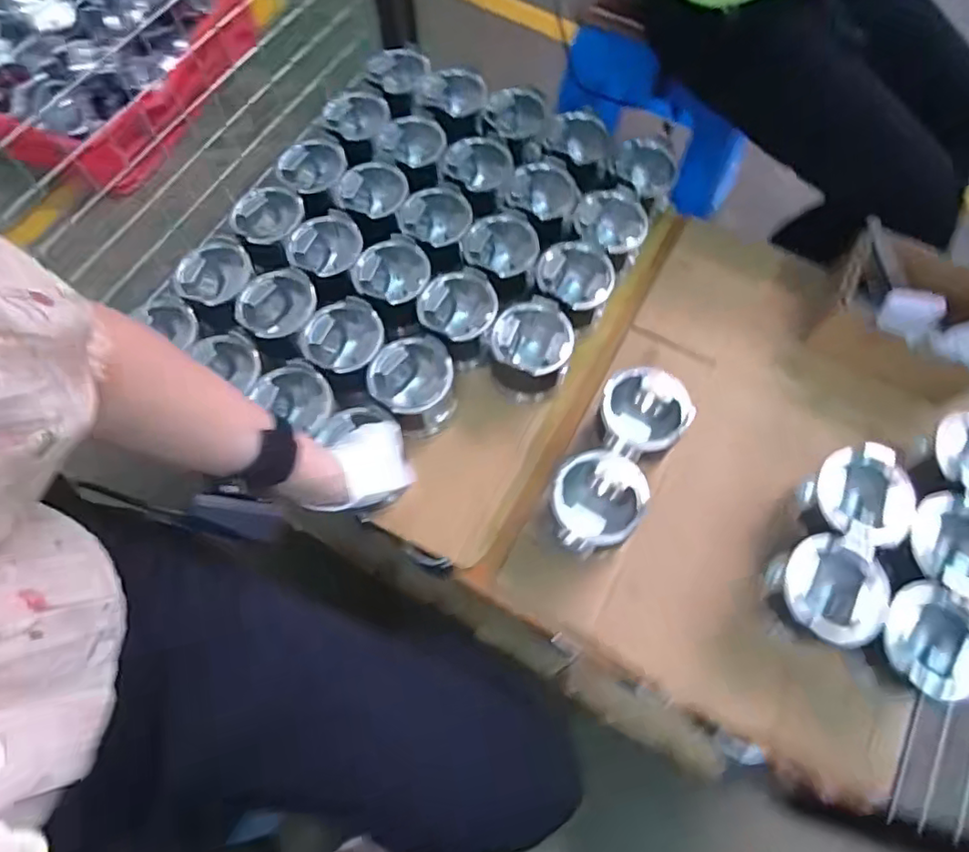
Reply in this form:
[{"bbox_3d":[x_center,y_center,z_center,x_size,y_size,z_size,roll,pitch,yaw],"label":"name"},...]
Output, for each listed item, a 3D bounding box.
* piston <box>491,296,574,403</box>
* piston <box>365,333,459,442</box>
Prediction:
[{"bbox_3d":[0.058,-0.091,0.749,0.100,0.080,0.105,8,66,4],"label":"piston"},{"bbox_3d":[-0.087,-0.043,0.732,0.101,0.077,0.109,-9,66,-4],"label":"piston"}]

